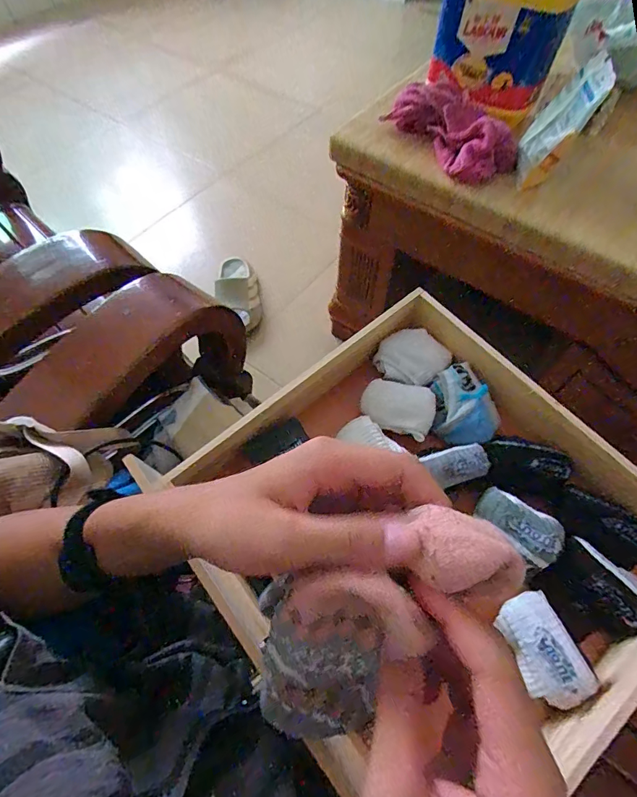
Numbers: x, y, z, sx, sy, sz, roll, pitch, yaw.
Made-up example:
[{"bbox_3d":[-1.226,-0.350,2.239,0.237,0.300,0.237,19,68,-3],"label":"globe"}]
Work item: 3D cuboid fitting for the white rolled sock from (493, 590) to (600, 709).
[{"bbox_3d":[0.208,0.230,0.385,0.052,0.033,0.090,-17,62,-10],"label":"white rolled sock"}]

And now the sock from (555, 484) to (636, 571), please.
[{"bbox_3d":[0.293,0.133,0.437,0.089,0.033,0.042,35,66,17],"label":"sock"}]

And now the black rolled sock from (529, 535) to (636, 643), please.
[{"bbox_3d":[0.271,0.191,0.412,0.077,0.036,0.087,-35,67,-18],"label":"black rolled sock"}]

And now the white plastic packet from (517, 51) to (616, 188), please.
[{"bbox_3d":[0.375,-0.438,0.660,0.014,0.172,0.088,11,59,-26],"label":"white plastic packet"}]

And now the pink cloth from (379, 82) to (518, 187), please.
[{"bbox_3d":[0.236,-0.470,0.743,0.110,0.090,0.240,-29,65,-16],"label":"pink cloth"}]

